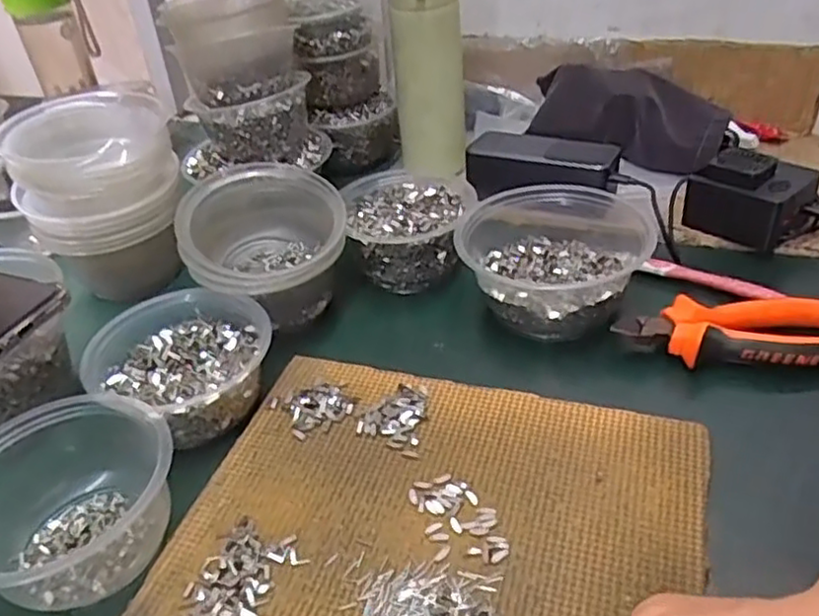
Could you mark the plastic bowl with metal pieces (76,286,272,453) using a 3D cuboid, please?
[{"bbox_3d":[-0.146,0.037,0.444,0.099,0.056,0.098,-4,37,3],"label":"plastic bowl with metal pieces"}]

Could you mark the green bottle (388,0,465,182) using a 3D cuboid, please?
[{"bbox_3d":[0.019,-0.222,0.647,0.068,0.192,0.068,-6,37,1],"label":"green bottle"}]

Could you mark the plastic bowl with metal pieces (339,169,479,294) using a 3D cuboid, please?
[{"bbox_3d":[0.002,-0.064,0.563,0.101,0.056,0.109,-4,37,3],"label":"plastic bowl with metal pieces"}]

